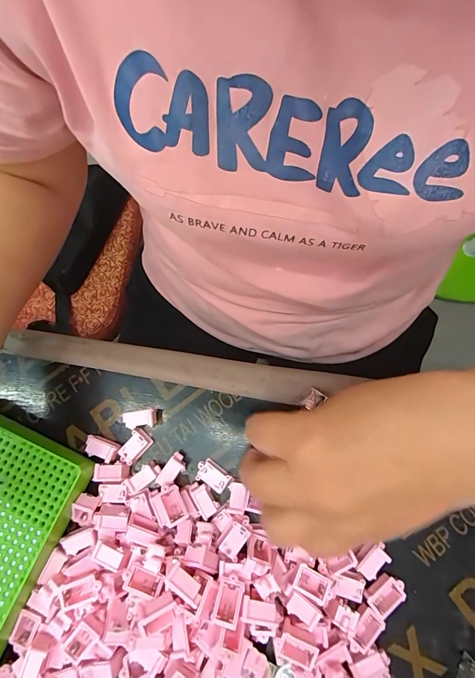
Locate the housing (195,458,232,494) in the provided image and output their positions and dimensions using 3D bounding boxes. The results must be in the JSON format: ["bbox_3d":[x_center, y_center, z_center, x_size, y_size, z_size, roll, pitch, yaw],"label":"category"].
[{"bbox_3d":[-0.022,0.117,0.288,0.029,0.015,0.018,30,80,9],"label":"housing"}]

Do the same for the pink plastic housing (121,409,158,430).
[{"bbox_3d":[-0.086,0.072,0.298,0.032,0.018,0.015,-9,76,1],"label":"pink plastic housing"}]

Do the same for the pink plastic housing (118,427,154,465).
[{"bbox_3d":[-0.091,0.096,0.296,0.019,0.013,0.029,39,82,11],"label":"pink plastic housing"}]

